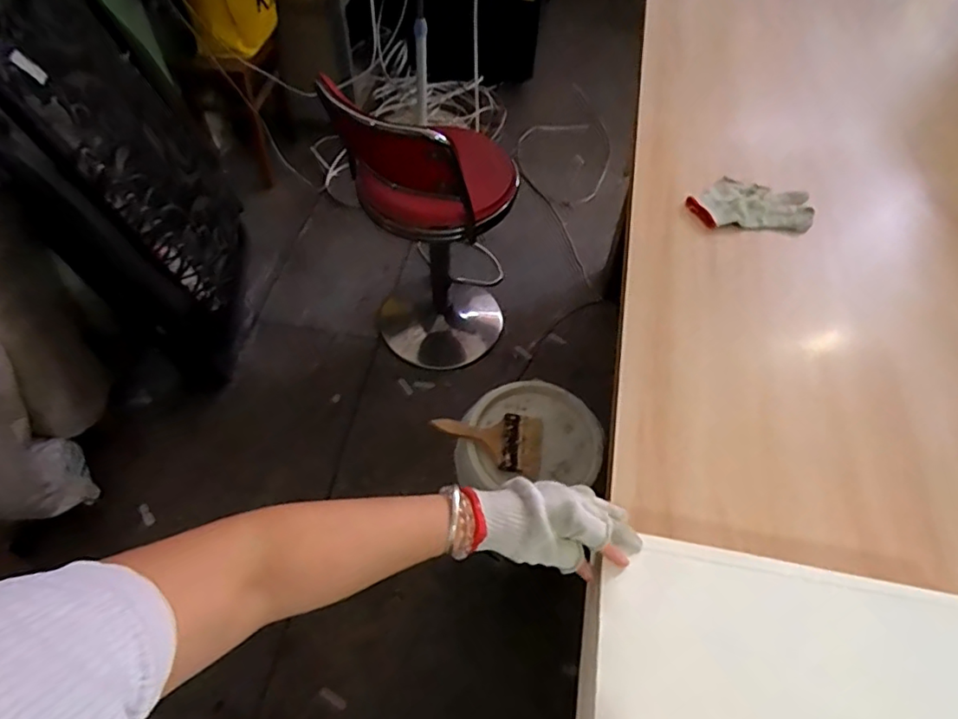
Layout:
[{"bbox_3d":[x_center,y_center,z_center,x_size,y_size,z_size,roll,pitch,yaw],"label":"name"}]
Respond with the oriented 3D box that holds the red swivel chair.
[{"bbox_3d":[-0.117,-0.310,1.518,0.393,0.842,0.401,4,54,1],"label":"red swivel chair"}]

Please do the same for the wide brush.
[{"bbox_3d":[0.017,0.142,1.020,0.197,0.023,0.101,10,76,-6],"label":"wide brush"}]

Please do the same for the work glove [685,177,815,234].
[{"bbox_3d":[0.425,-0.243,0.909,0.186,0.018,0.104,7,55,6],"label":"work glove"}]

